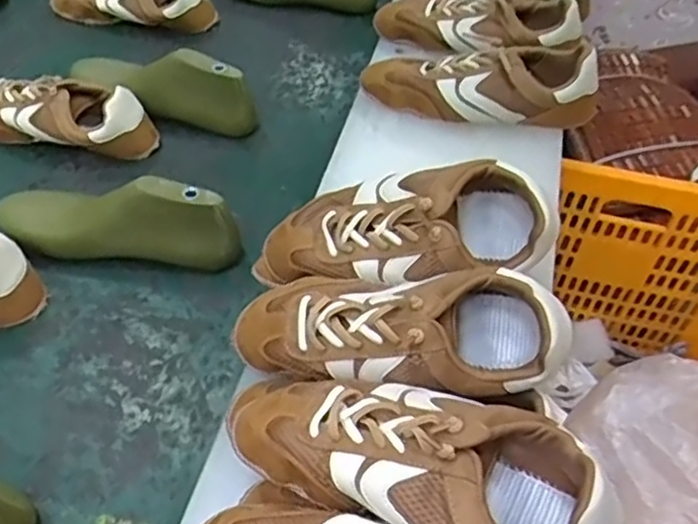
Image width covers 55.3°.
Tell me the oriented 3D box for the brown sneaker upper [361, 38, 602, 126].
[{"bbox_3d":[0.147,-0.209,0.741,0.250,0.079,0.074,10,52,5],"label":"brown sneaker upper"}]

